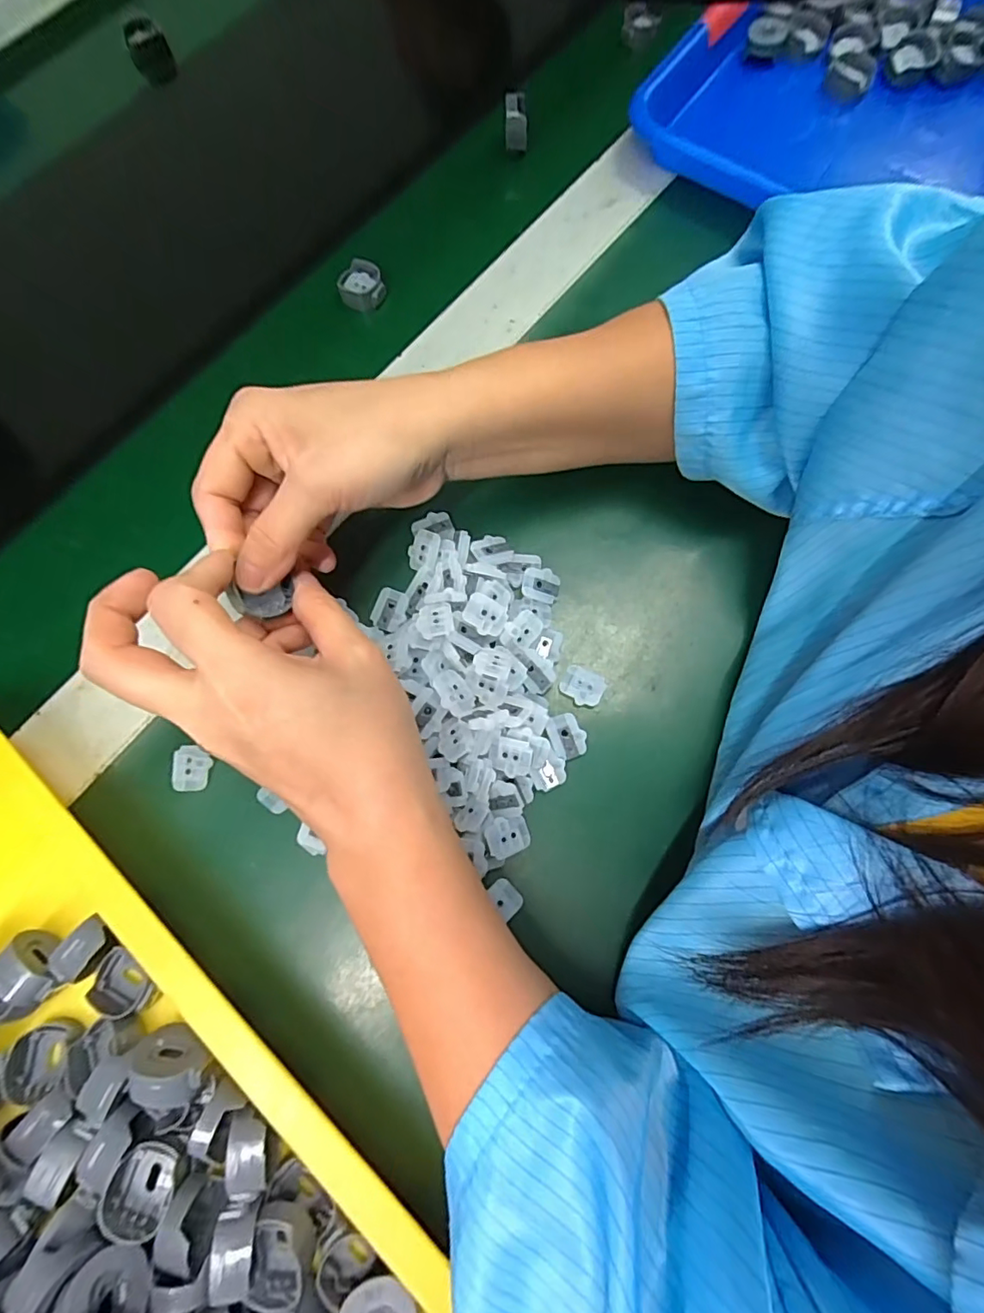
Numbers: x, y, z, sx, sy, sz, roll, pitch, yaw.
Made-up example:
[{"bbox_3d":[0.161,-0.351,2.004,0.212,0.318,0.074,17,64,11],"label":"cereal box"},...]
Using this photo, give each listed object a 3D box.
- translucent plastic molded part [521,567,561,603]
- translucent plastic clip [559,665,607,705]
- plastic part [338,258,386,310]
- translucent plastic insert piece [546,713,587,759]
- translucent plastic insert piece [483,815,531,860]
[{"bbox_3d":[0.025,-0.037,0.282,0.021,0.004,0.017,11,89,-21],"label":"translucent plastic molded part"},{"bbox_3d":[0.045,0.015,0.273,0.020,0.005,0.017,25,78,7],"label":"translucent plastic clip"},{"bbox_3d":[-0.084,-0.237,0.348,0.028,0.016,0.026,0,76,2],"label":"plastic part"},{"bbox_3d":[0.037,0.038,0.264,0.017,0.004,0.021,-15,76,-2],"label":"translucent plastic insert piece"},{"bbox_3d":[0.007,0.083,0.251,0.021,0.004,0.017,-15,82,-21],"label":"translucent plastic insert piece"}]

